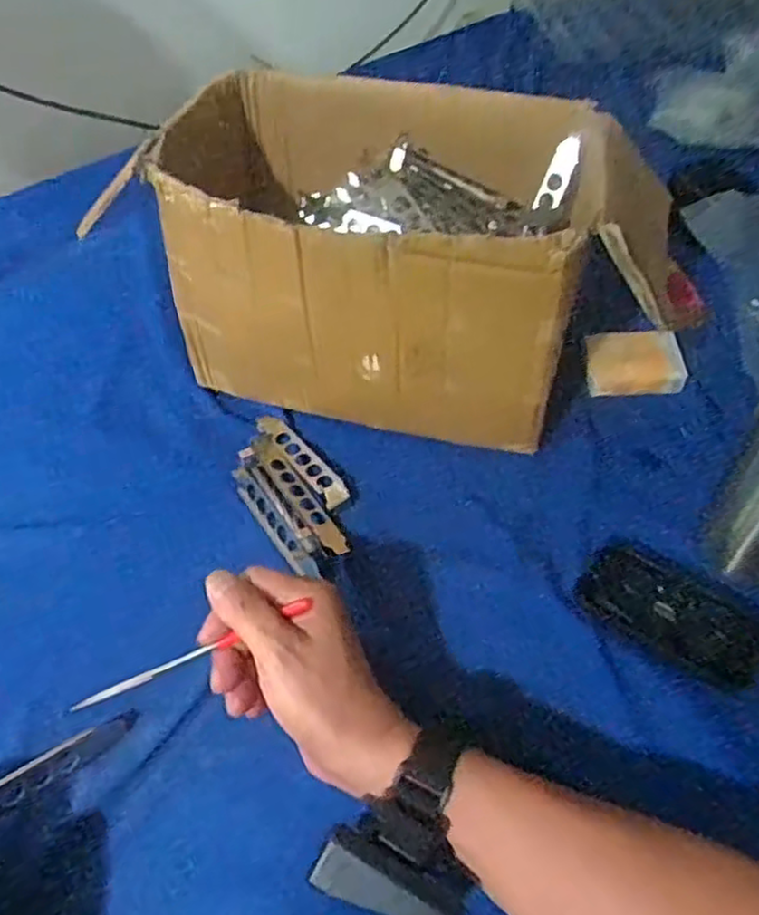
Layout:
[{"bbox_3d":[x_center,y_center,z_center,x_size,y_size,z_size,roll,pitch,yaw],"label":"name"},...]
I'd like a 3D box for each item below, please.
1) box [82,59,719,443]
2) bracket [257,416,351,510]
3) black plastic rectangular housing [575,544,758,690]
[{"bbox_3d":[0.012,-0.153,0.566,0.305,0.198,0.210,9,50,8],"label":"box"},{"bbox_3d":[-0.060,-0.001,0.562,0.025,0.011,0.112,-29,56,-24],"label":"bracket"},{"bbox_3d":[0.188,0.098,0.462,0.112,0.025,0.060,27,55,22],"label":"black plastic rectangular housing"}]

